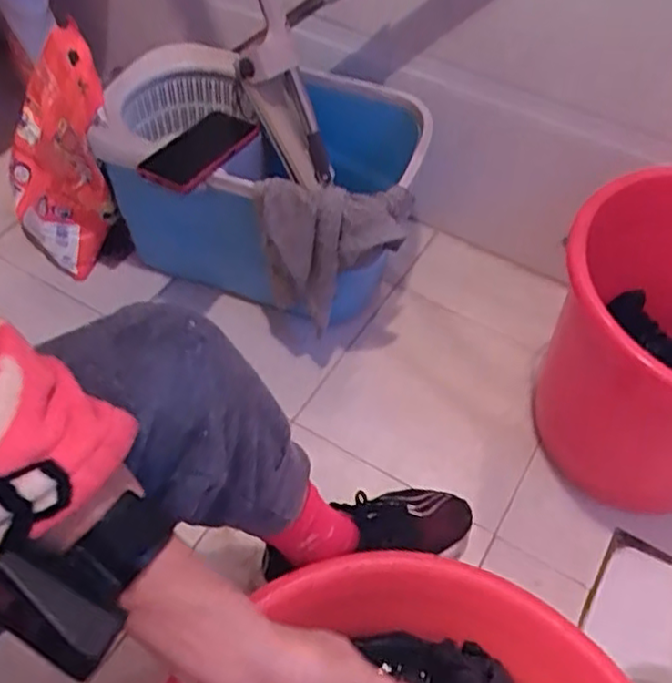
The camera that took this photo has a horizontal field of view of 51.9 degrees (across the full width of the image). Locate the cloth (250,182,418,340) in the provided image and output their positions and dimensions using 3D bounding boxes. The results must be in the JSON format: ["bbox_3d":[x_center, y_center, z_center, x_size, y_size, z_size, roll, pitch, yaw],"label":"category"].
[{"bbox_3d":[-0.002,-0.114,0.870,0.185,0.167,0.088,-6,51,-7],"label":"cloth"}]

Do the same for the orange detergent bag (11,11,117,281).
[{"bbox_3d":[-0.411,-0.283,1.050,0.095,0.324,0.246,-12,49,-46],"label":"orange detergent bag"}]

